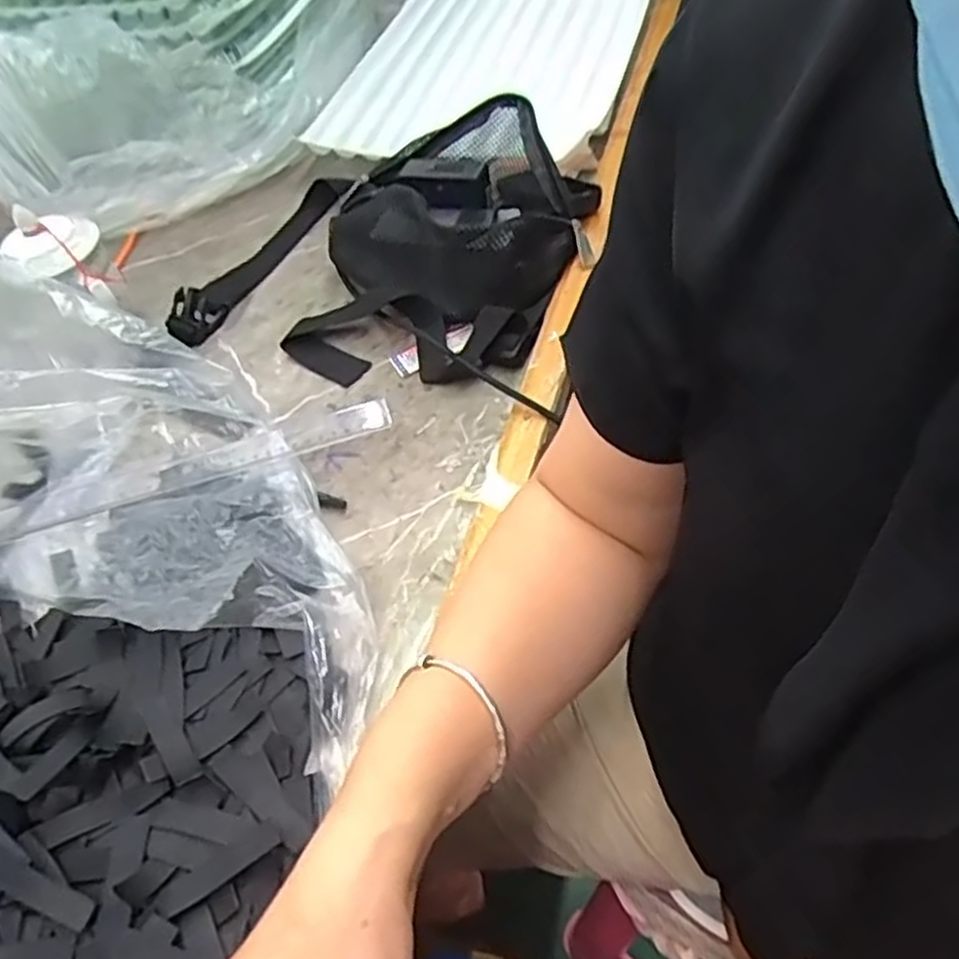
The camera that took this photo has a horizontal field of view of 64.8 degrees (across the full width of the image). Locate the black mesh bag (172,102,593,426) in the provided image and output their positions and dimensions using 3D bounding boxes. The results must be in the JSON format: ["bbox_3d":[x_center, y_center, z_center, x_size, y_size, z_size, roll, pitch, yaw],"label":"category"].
[{"bbox_3d":[-0.085,-0.213,0.660,0.344,0.103,0.338,5,54,13],"label":"black mesh bag"}]

